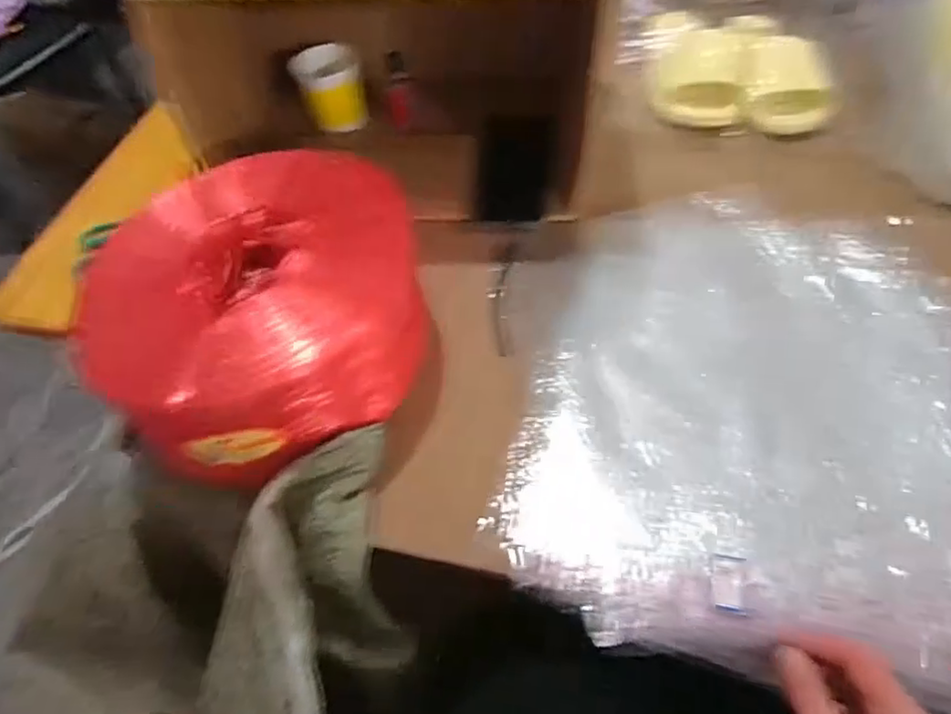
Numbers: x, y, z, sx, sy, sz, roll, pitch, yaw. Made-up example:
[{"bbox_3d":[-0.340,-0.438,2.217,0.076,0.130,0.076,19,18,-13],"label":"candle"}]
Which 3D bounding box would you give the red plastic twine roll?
[{"bbox_3d":[-0.187,-0.044,0.552,0.259,0.140,0.245,-3,53,4],"label":"red plastic twine roll"}]

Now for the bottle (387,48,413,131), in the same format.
[{"bbox_3d":[-0.095,-0.332,0.801,0.030,0.086,0.034,-5,53,3],"label":"bottle"}]

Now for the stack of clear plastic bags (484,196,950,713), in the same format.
[{"bbox_3d":[0.248,0.035,0.548,0.413,0.044,0.451,11,52,12],"label":"stack of clear plastic bags"}]

